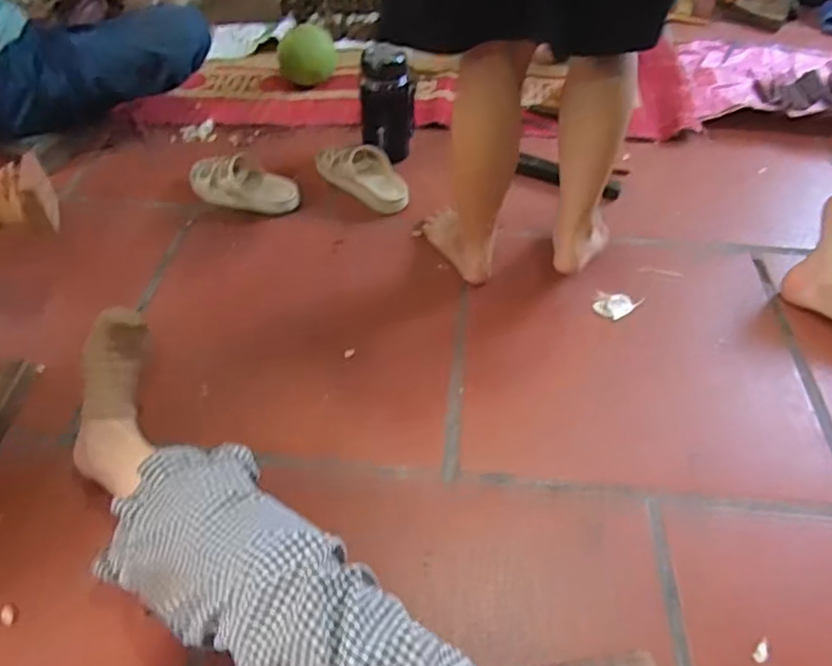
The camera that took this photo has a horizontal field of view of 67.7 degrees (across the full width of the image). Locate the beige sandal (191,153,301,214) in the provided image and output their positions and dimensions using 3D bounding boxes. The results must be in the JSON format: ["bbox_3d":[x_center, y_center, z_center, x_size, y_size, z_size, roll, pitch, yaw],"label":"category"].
[{"bbox_3d":[-0.333,-0.293,1.192,0.228,0.071,0.095,14,50,12],"label":"beige sandal"}]

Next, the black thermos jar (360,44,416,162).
[{"bbox_3d":[-0.056,-0.448,1.234,0.106,0.206,0.105,-1,50,1],"label":"black thermos jar"}]

